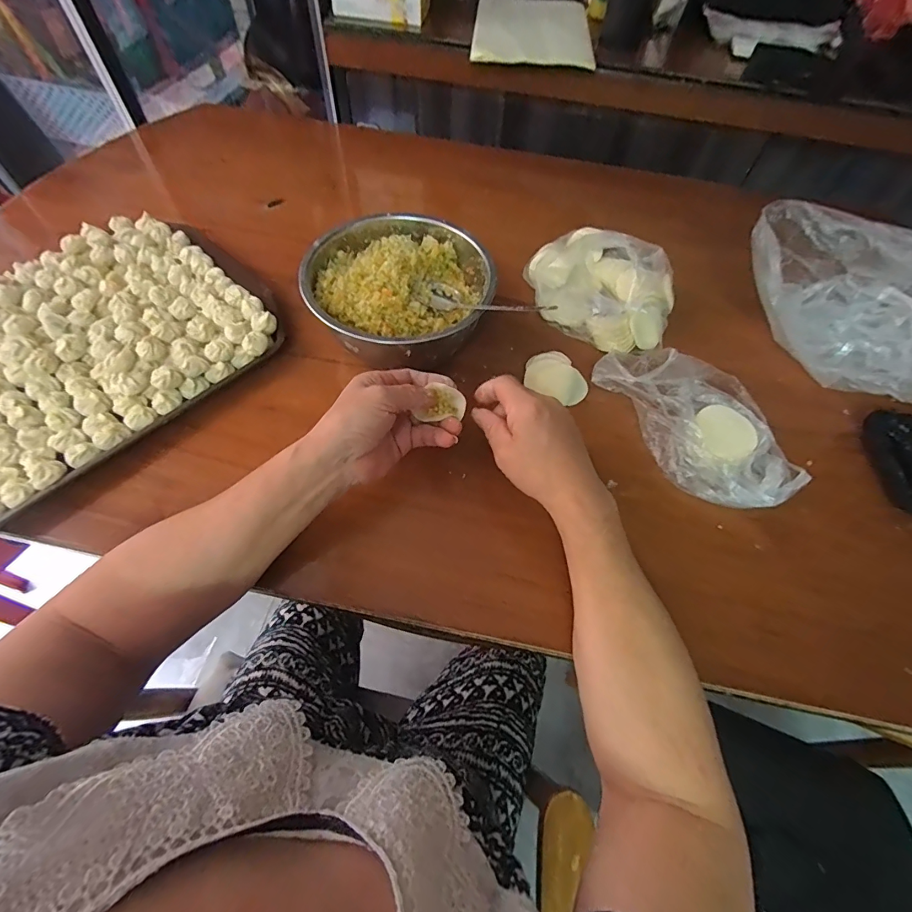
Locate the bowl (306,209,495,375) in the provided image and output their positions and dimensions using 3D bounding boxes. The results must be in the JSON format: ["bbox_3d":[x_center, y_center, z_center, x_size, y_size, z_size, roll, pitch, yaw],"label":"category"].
[{"bbox_3d":[-0.054,-0.166,0.464,0.179,0.073,0.184,1,60,-3],"label":"bowl"}]

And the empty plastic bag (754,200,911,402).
[{"bbox_3d":[0.414,-0.168,0.460,0.233,0.108,0.113,33,64,15],"label":"empty plastic bag"}]

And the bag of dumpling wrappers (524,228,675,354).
[{"bbox_3d":[0.166,-0.197,0.512,0.177,0.066,0.116,32,64,14],"label":"bag of dumpling wrappers"}]

